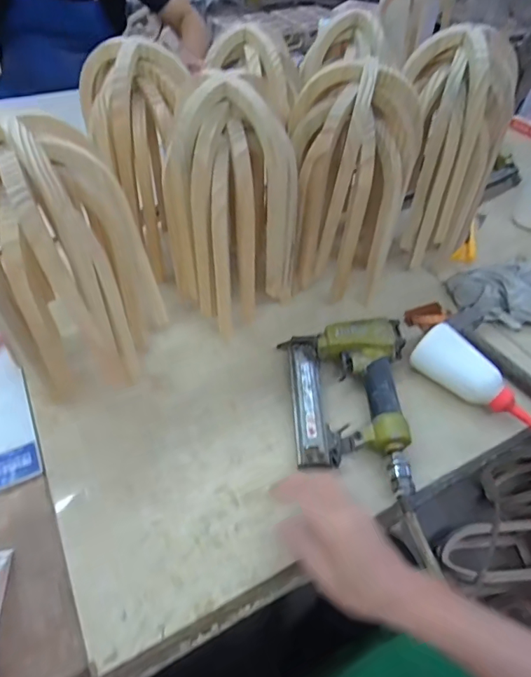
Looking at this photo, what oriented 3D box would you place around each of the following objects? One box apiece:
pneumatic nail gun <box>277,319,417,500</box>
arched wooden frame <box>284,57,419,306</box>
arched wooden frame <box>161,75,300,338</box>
[{"bbox_3d":[0.102,0.074,0.520,0.143,0.050,0.213,-3,48,-6],"label":"pneumatic nail gun"},{"bbox_3d":[0.096,-0.187,0.565,0.147,0.259,0.094,16,49,11],"label":"arched wooden frame"},{"bbox_3d":[-0.035,-0.143,0.540,0.117,0.284,0.139,28,52,21],"label":"arched wooden frame"}]

